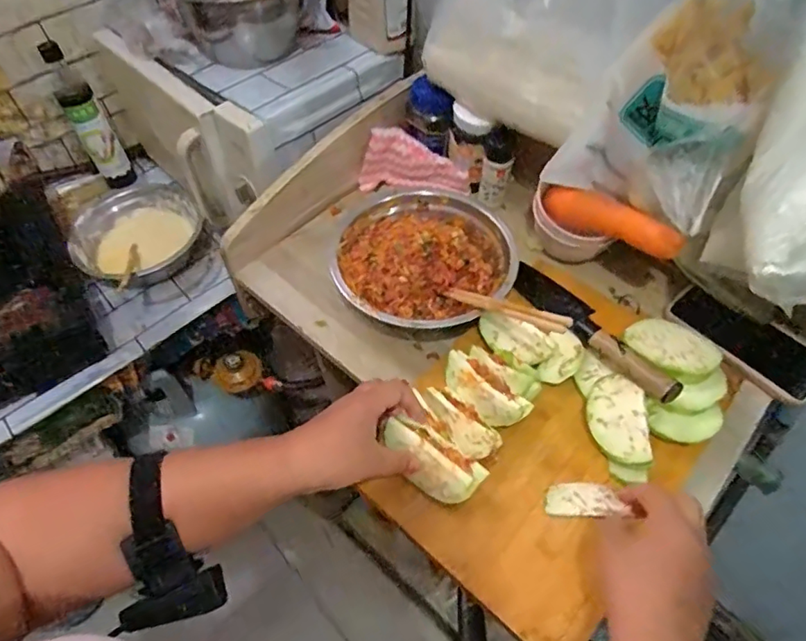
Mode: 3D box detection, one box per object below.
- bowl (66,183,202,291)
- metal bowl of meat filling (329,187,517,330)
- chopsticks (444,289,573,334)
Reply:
[{"bbox_3d":[-0.449,-0.149,0.923,0.204,0.069,0.203,0,54,0],"label":"bowl"},{"bbox_3d":[0.024,-0.067,0.636,0.195,0.061,0.192,0,54,0],"label":"metal bowl of meat filling"},{"bbox_3d":[0.095,-0.014,0.547,0.018,0.016,0.193,-30,23,-19],"label":"chopsticks"}]

